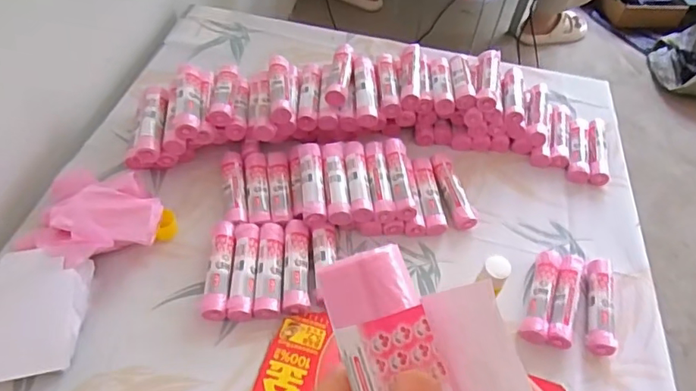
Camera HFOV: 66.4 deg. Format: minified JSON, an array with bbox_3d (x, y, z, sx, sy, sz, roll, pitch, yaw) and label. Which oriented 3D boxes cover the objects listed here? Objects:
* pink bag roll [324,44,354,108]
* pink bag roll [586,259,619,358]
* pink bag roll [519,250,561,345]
[{"bbox_3d":[-0.011,-0.174,0.753,0.029,0.026,0.115,7,50,1],"label":"pink bag roll"},{"bbox_3d":[0.305,0.133,0.643,0.032,0.032,0.123,14,50,6],"label":"pink bag roll"},{"bbox_3d":[0.231,0.119,0.639,0.027,0.031,0.120,18,51,10],"label":"pink bag roll"}]

